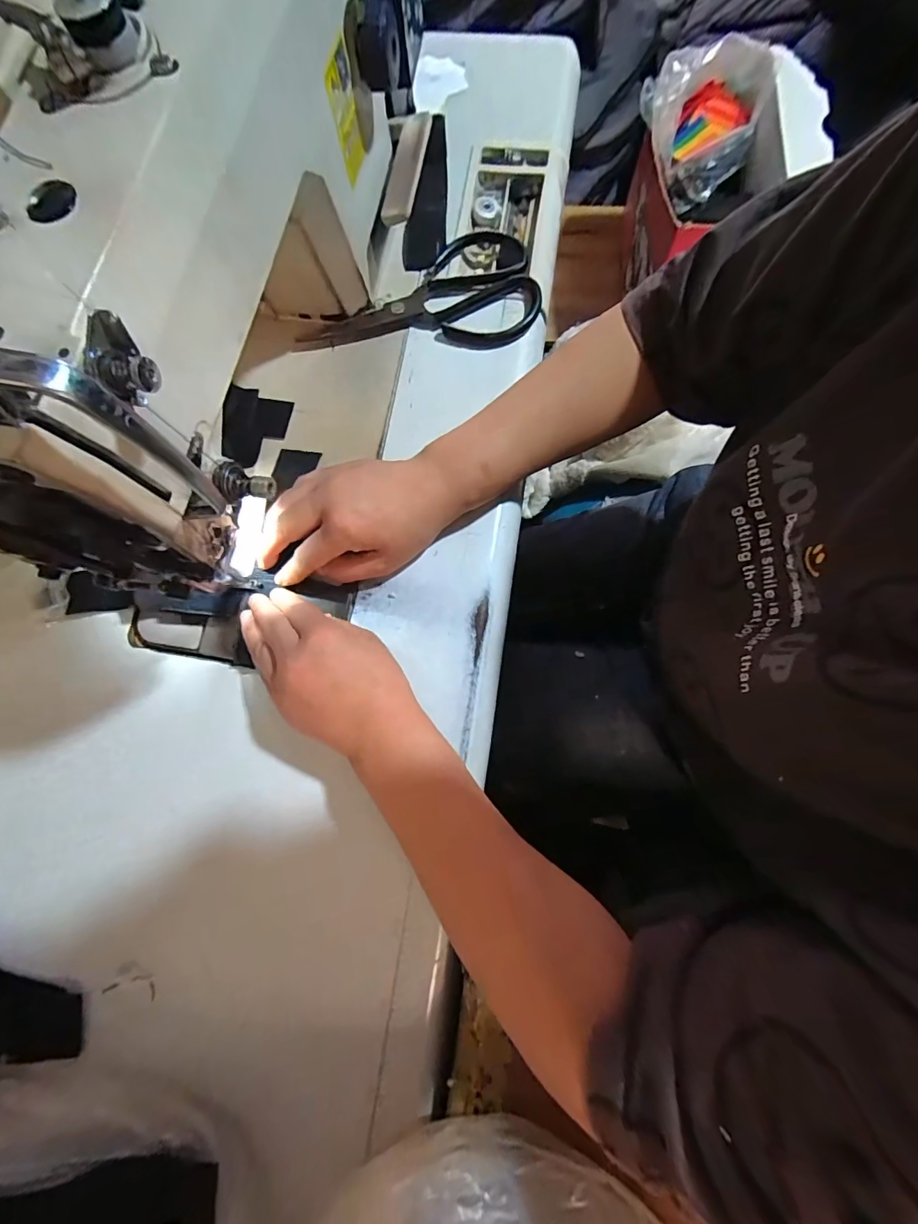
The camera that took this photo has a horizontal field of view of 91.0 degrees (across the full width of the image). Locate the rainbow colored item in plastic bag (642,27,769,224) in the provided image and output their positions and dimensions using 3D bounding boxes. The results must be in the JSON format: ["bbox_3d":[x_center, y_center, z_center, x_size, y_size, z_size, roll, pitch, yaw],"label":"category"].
[{"bbox_3d":[0.324,-0.660,0.604,0.145,0.077,0.193,29,82,8],"label":"rainbow colored item in plastic bag"}]

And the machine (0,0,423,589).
[{"bbox_3d":[-0.151,-0.240,0.282,0.134,0.228,0.470,10,67,3],"label":"machine"}]

